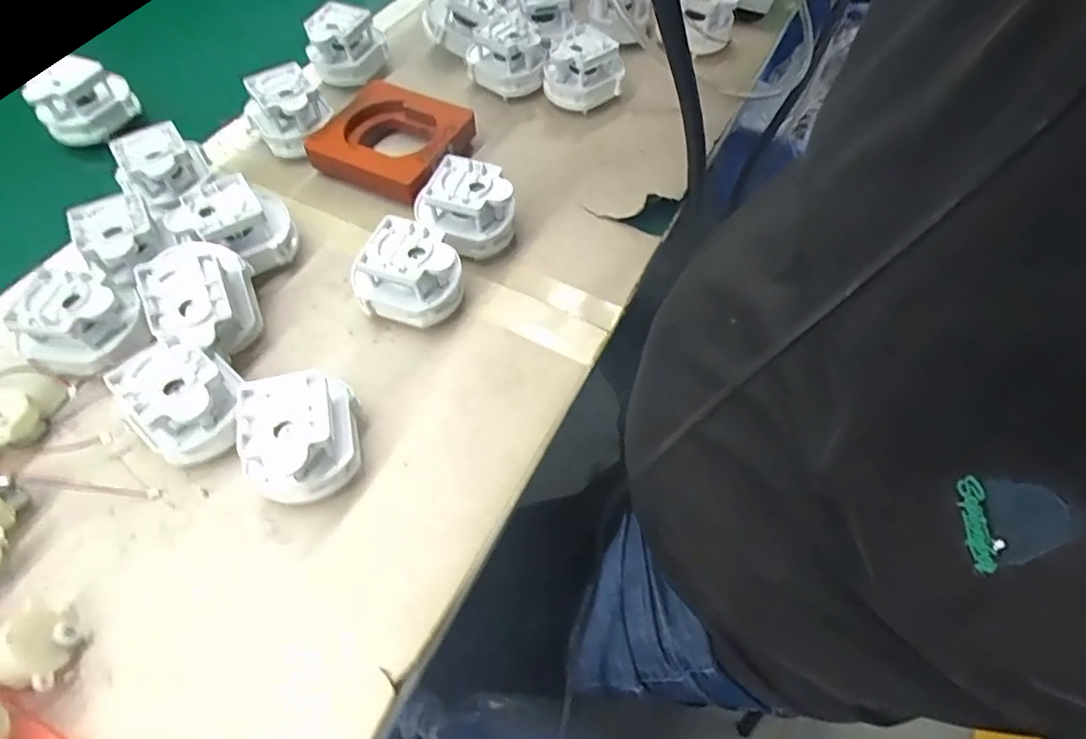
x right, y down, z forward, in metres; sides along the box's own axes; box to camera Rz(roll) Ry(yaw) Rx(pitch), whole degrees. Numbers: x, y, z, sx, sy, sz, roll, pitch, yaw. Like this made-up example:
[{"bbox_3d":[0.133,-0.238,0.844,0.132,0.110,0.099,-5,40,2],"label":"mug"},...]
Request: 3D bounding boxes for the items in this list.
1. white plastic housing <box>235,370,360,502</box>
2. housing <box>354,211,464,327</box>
[{"bbox_3d":[-0.130,0.036,0.316,0.054,0.051,0.067,-7,58,-5],"label":"white plastic housing"},{"bbox_3d":[-0.084,-0.060,0.371,0.060,0.047,0.055,15,59,9],"label":"housing"}]

